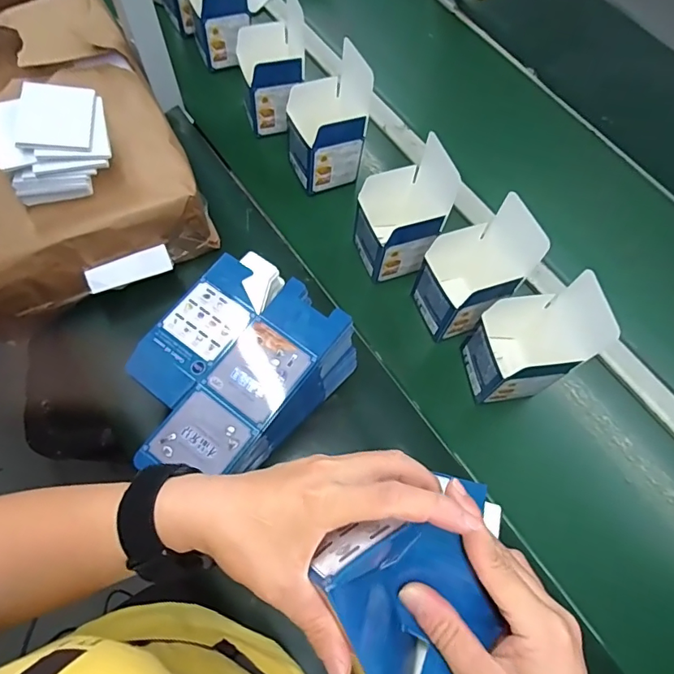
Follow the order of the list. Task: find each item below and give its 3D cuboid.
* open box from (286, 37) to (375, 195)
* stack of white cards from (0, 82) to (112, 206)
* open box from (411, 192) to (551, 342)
[{"bbox_3d":[-0.015,-0.301,0.680,0.106,0.152,0.096,-27,69,-11],"label":"open box"},{"bbox_3d":[-0.331,-0.224,0.567,0.125,0.073,0.116,-16,67,-7],"label":"stack of white cards"},{"bbox_3d":[0.158,-0.085,0.587,0.109,0.176,0.105,-20,68,-9],"label":"open box"}]

